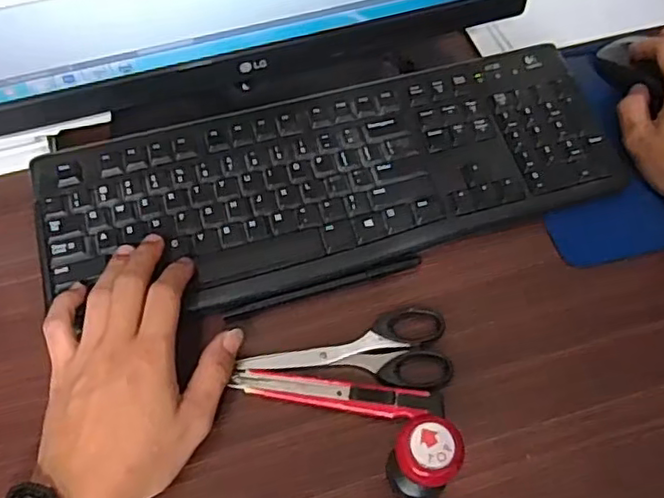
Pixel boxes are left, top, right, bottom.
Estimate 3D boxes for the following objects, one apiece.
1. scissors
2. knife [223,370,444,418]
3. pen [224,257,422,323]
[{"bbox_3d":[0.010,0.072,0.417,0.139,0.007,0.054,-5,67,-4],"label":"scissors"},{"bbox_3d":[0.003,0.095,0.399,0.135,0.012,0.020,8,66,2],"label":"knife"},{"bbox_3d":[-0.005,0.028,0.442,0.146,0.006,0.007,-17,68,-9],"label":"pen"}]

